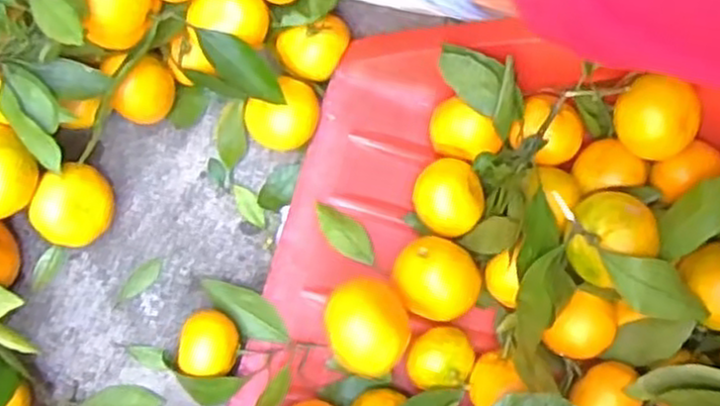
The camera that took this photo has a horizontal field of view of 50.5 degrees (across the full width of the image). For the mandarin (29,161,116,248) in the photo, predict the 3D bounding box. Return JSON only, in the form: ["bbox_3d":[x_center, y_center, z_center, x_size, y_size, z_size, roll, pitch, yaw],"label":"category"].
[{"bbox_3d":[-0.201,0.003,0.545,0.043,0.050,0.057,27,81,5],"label":"mandarin"}]

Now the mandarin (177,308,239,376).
[{"bbox_3d":[-0.103,0.096,0.529,0.043,0.039,0.046,9,80,2],"label":"mandarin"}]

